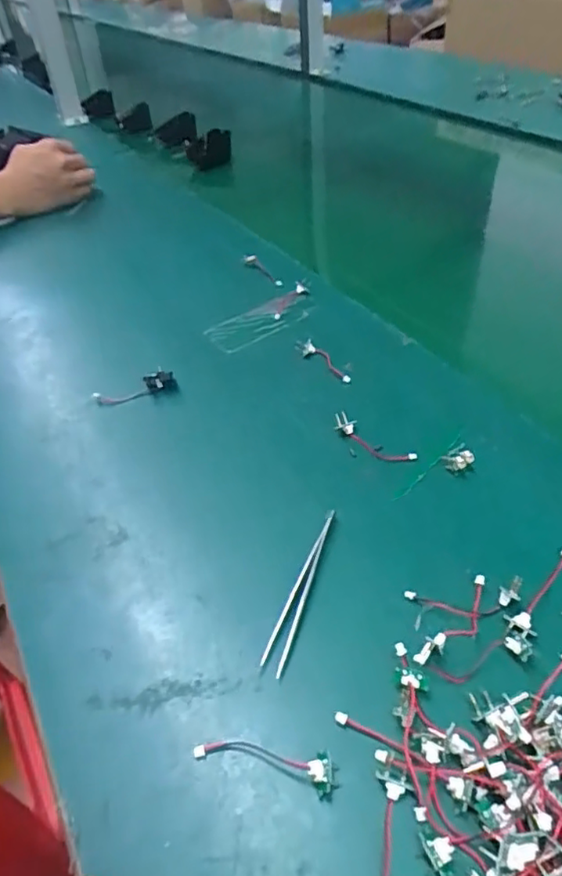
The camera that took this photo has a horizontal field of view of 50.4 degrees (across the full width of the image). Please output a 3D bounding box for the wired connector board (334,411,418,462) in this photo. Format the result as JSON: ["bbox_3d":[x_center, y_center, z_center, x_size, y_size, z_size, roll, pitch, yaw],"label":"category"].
[{"bbox_3d":[0.061,0.000,0.397,0.060,0.011,0.016,29,52,32],"label":"wired connector board"}]

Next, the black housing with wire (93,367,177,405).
[{"bbox_3d":[-0.112,-0.038,0.462,0.062,0.019,0.014,-18,43,-14],"label":"black housing with wire"}]

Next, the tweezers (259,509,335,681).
[{"bbox_3d":[0.011,0.078,0.325,0.011,0.009,0.103,9,44,16],"label":"tweezers"}]

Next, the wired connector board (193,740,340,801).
[{"bbox_3d":[-0.007,0.138,0.256,0.063,0.010,0.016,6,43,13],"label":"wired connector board"}]

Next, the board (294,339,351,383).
[{"bbox_3d":[0.034,-0.062,0.472,0.015,0.007,0.065,-29,47,-24],"label":"board"}]

